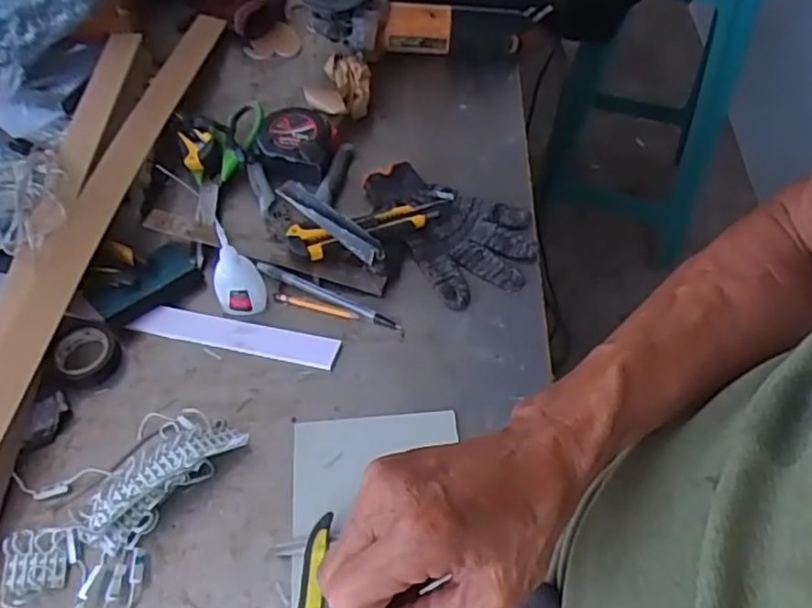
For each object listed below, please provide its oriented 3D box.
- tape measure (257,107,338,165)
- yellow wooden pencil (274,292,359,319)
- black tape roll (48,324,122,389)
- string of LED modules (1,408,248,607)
[{"bbox_3d":[-0.120,-0.184,0.744,0.081,0.034,0.081,-1,54,1],"label":"tape measure"},{"bbox_3d":[-0.088,0.003,0.641,0.084,0.005,0.012,14,56,12],"label":"yellow wooden pencil"},{"bbox_3d":[-0.292,0.048,0.606,0.057,0.020,0.056,-1,54,1],"label":"black tape roll"},{"bbox_3d":[-0.232,0.150,0.526,0.125,0.035,0.185,25,59,19],"label":"string of LED modules"}]

